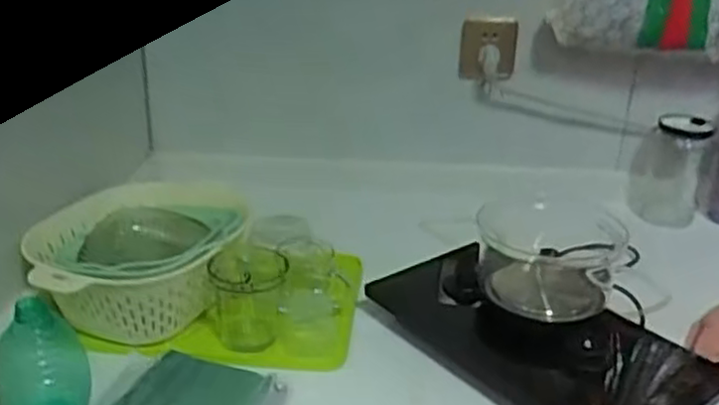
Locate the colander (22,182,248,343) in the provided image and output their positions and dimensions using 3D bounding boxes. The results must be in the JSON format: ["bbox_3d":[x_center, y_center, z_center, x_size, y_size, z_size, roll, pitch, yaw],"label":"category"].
[{"bbox_3d":[-0.264,0.069,0.865,0.226,0.113,0.245,-5,24,-16],"label":"colander"}]

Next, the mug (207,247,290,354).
[{"bbox_3d":[-0.126,0.105,0.817,0.081,0.097,0.083,-7,25,-20],"label":"mug"}]

